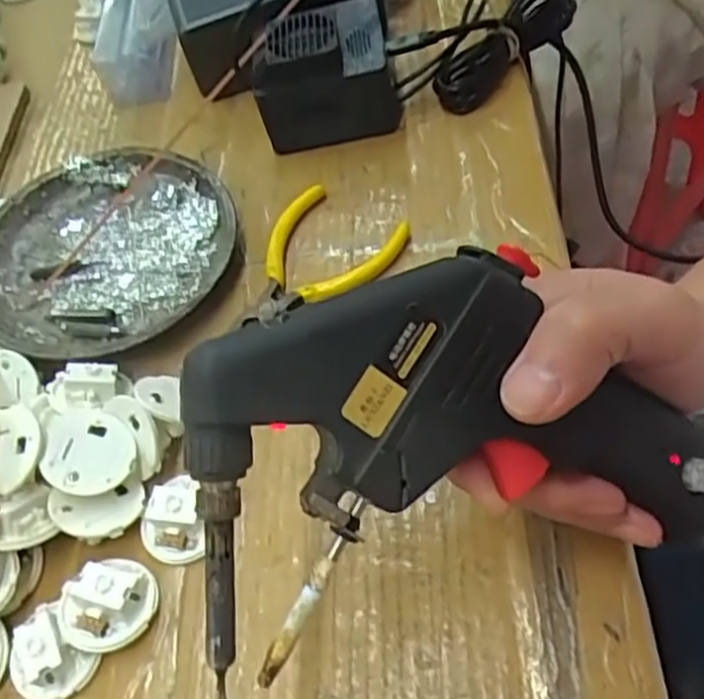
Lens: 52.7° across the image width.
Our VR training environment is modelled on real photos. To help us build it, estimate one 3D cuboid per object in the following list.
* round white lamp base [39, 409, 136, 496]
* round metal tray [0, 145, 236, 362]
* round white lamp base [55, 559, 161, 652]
[{"bbox_3d":[-0.114,0.046,0.310,0.037,0.012,0.037,8,57,-13],"label":"round white lamp base"},{"bbox_3d":[-0.135,-0.054,0.390,0.139,0.030,0.133,-5,56,7],"label":"round metal tray"},{"bbox_3d":[-0.098,0.101,0.284,0.035,0.011,0.037,-1,55,1],"label":"round white lamp base"}]

